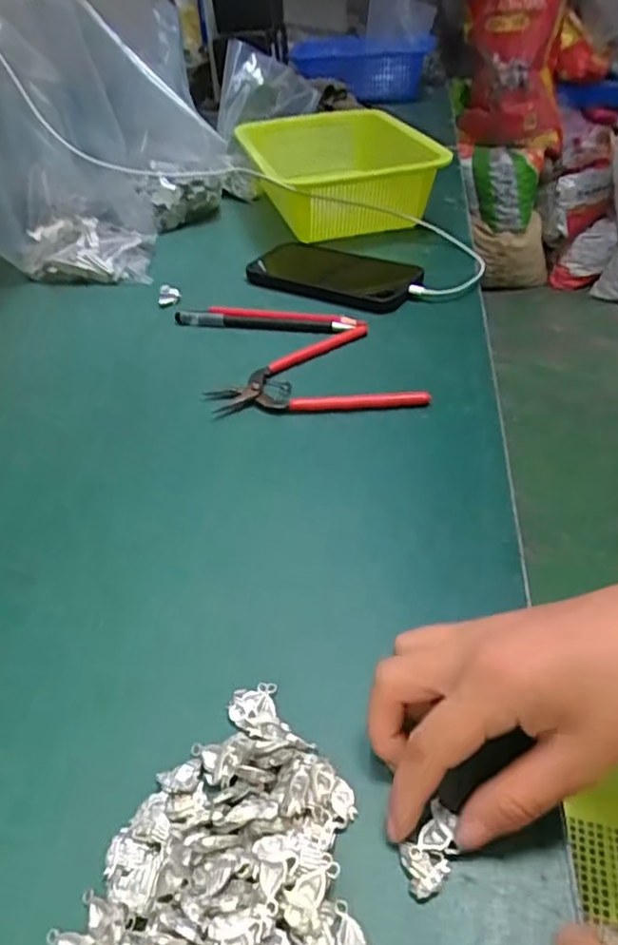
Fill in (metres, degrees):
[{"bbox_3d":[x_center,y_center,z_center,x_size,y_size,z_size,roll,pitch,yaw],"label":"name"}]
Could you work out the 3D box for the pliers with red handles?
[{"bbox_3d":[0.006,-0.082,0.471,0.152,0.011,0.114,-1,40,2],"label":"pliers with red handles"}]

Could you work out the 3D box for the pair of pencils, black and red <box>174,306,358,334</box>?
[{"bbox_3d":[-0.038,-0.131,0.527,0.154,0.012,0.019,6,41,10],"label":"pair of pencils, black and red"}]

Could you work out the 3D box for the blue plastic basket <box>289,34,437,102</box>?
[{"bbox_3d":[0.089,-0.707,1.087,0.232,0.110,0.184,-1,40,2],"label":"blue plastic basket"}]

